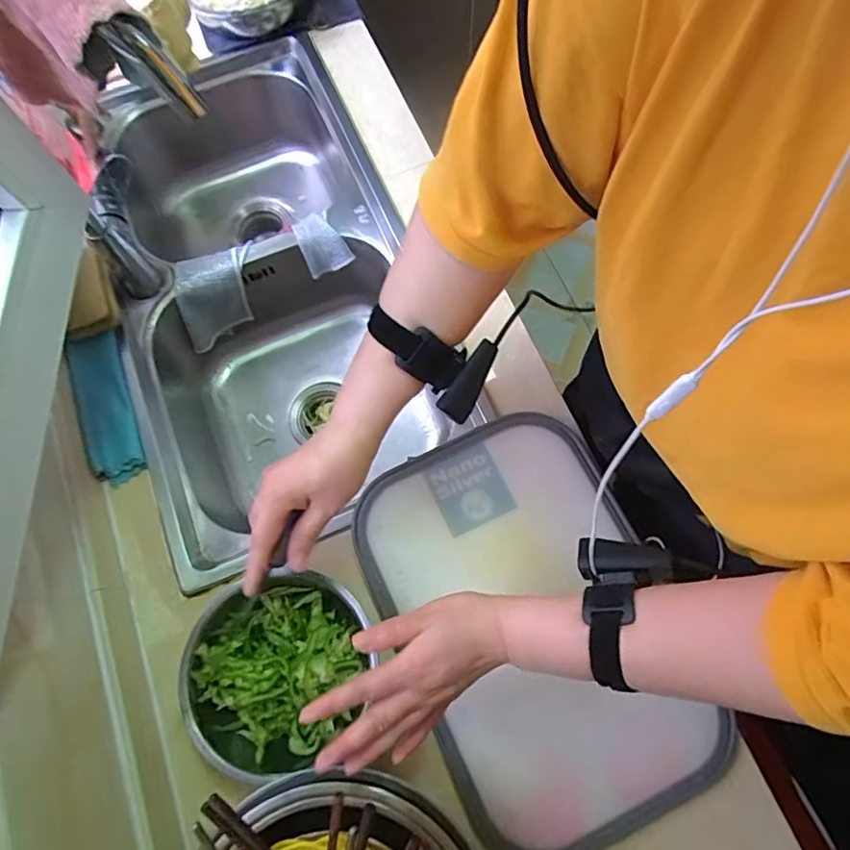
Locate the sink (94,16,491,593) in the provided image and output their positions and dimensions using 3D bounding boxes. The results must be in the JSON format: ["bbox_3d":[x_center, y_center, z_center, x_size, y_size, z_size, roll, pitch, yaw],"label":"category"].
[{"bbox_3d":[-0.220,-0.173,0.787,0.372,0.224,0.718,-20,73,-5],"label":"sink"}]

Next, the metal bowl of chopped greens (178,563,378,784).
[{"bbox_3d":[-0.142,0.234,0.524,0.156,0.061,0.175,-4,72,0],"label":"metal bowl of chopped greens"}]

